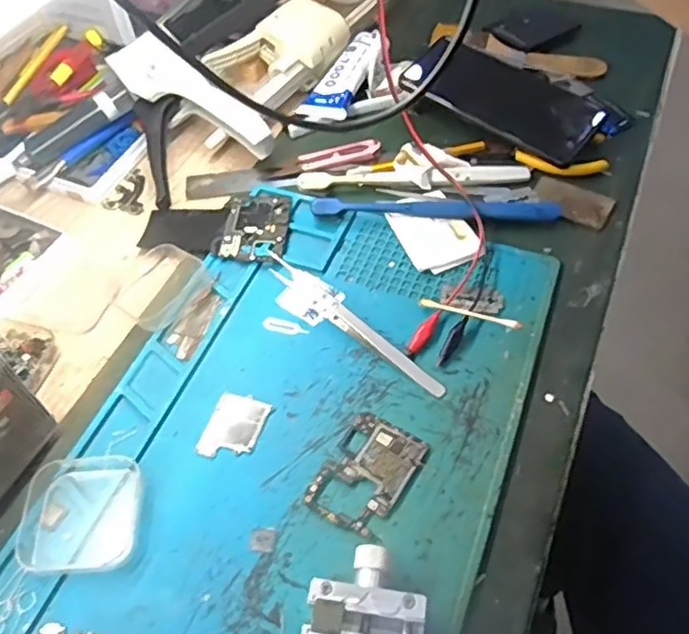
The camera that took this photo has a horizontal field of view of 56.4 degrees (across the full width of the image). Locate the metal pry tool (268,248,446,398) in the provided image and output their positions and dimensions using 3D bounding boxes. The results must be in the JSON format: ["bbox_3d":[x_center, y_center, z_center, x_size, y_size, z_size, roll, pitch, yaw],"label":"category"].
[{"bbox_3d":[0.003,0.000,0.440,0.018,0.014,0.165,-39,63,-21],"label":"metal pry tool"}]

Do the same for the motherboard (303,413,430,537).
[{"bbox_3d":[0.013,0.091,0.377,0.048,0.004,0.067,27,60,20],"label":"motherboard"}]

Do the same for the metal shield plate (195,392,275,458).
[{"bbox_3d":[-0.070,0.069,0.404,0.035,0.004,0.046,19,58,16],"label":"metal shield plate"}]

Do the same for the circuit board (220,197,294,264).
[{"bbox_3d":[-0.068,-0.071,0.500,0.048,0.004,0.070,3,55,5],"label":"circuit board"}]

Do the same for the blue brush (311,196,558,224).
[{"bbox_3d":[0.069,-0.084,0.493,0.186,0.012,0.026,0,54,3],"label":"blue brush"}]

